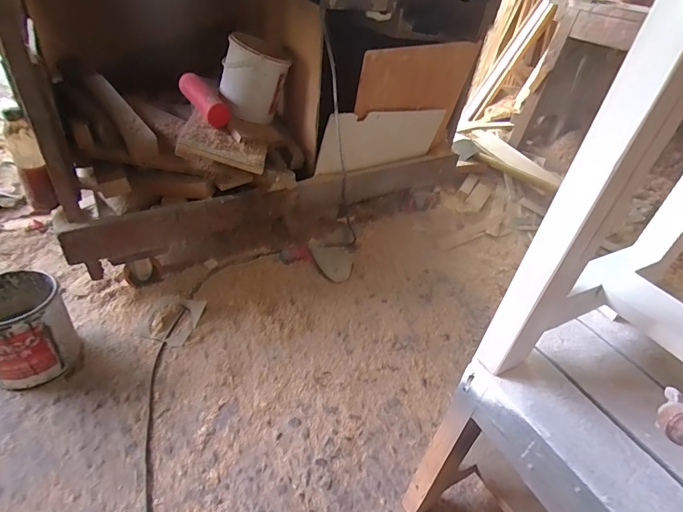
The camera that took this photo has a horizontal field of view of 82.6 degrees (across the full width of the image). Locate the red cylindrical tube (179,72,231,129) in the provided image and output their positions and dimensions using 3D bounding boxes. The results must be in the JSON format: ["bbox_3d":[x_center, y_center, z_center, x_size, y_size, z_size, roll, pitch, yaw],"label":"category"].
[{"bbox_3d":[-0.375,-0.431,1.066,0.185,0.074,0.079,42,41,21],"label":"red cylindrical tube"}]

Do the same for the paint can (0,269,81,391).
[{"bbox_3d":[-0.706,0.158,0.864,0.170,0.191,0.194,-28,51,-35],"label":"paint can"}]

